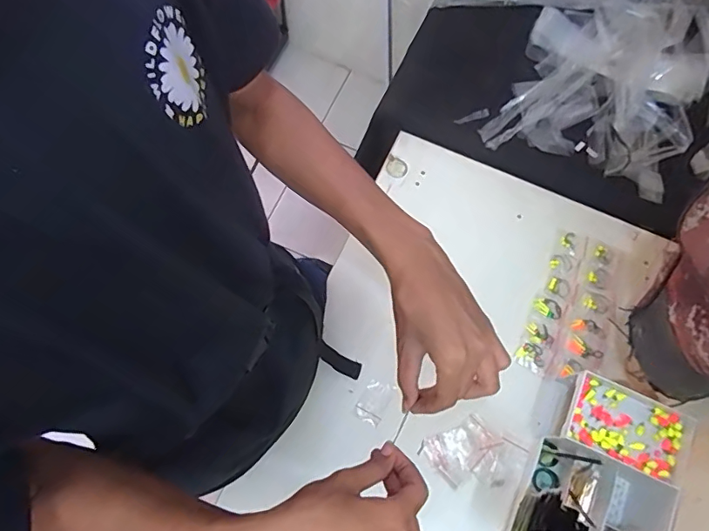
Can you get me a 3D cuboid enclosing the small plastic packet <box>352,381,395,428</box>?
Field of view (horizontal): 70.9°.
[{"bbox_3d":[0.027,0.190,0.693,0.039,0.007,0.058,30,73,7],"label":"small plastic packet"}]

